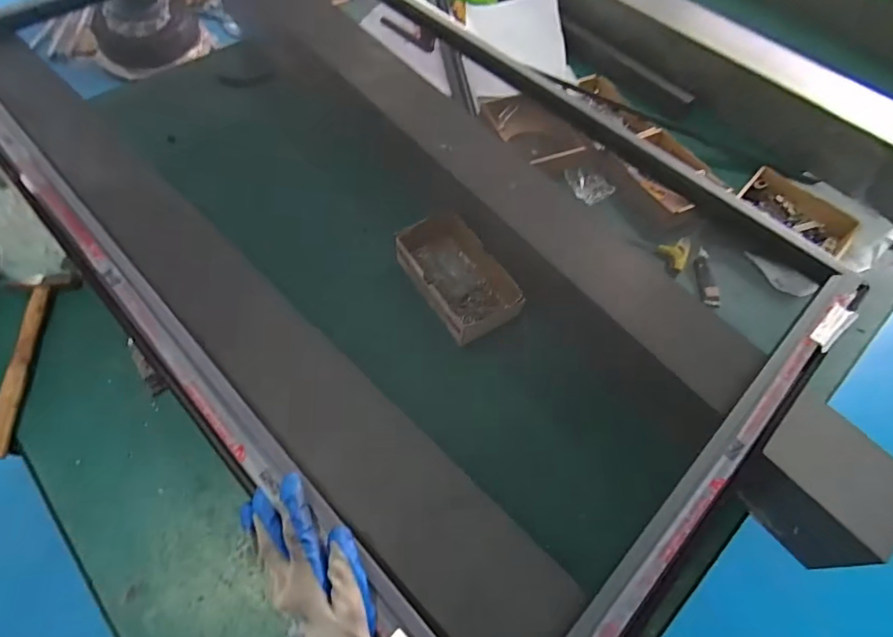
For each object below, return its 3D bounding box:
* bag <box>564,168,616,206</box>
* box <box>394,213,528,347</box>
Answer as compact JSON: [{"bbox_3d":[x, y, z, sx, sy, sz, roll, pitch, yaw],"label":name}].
[{"bbox_3d":[0.248,-0.235,0.843,0.062,0.015,0.083,-19,63,-13],"label":"bag"},{"bbox_3d":[0.014,-0.061,0.713,0.113,0.047,0.200,-30,66,-19],"label":"box"}]

